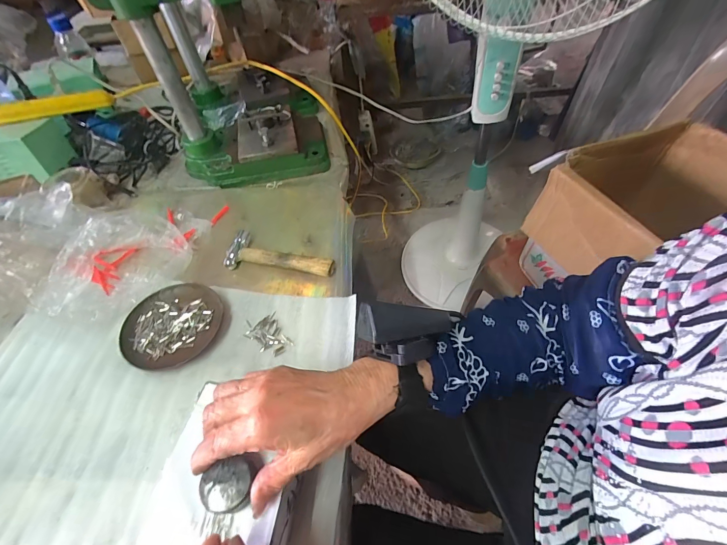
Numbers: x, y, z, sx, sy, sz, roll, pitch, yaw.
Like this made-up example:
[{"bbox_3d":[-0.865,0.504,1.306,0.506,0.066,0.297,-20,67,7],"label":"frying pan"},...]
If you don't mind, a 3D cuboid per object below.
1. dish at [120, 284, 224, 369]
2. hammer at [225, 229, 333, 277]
[{"bbox_3d":[-0.230,0.063,0.416,0.104,0.017,0.109,-2,52,2],"label":"dish"},{"bbox_3d":[-0.112,-0.026,0.478,0.150,0.020,0.062,5,53,8],"label":"hammer"}]

